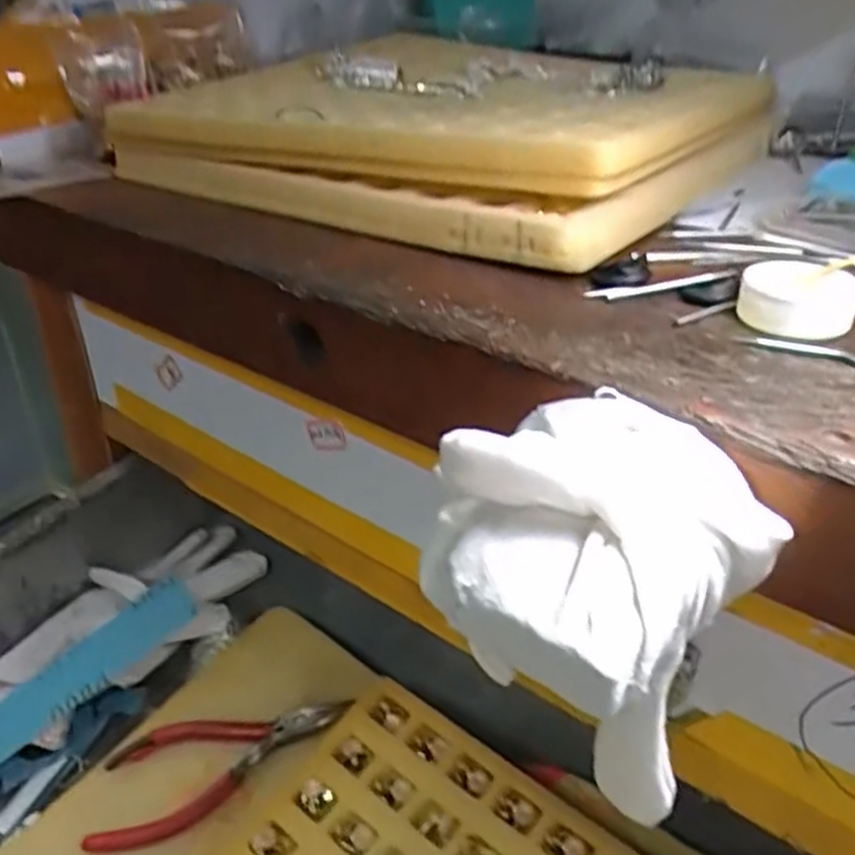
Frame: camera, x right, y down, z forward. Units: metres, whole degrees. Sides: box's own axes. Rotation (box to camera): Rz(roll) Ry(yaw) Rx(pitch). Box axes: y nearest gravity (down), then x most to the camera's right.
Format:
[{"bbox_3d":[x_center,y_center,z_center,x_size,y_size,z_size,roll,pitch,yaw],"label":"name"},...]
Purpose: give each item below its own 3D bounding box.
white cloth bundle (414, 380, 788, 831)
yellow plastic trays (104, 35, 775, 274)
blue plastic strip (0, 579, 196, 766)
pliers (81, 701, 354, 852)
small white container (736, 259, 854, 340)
[{"bbox_3d":[0.036,0.044,0.190,0.064,0.084,0.064,0,31,0],"label":"white cloth bundle"},{"bbox_3d":[0.007,-0.149,0.384,0.246,0.043,0.218,21,37,30],"label":"yellow plastic trays"},{"bbox_3d":[-0.214,0.154,0.405,0.208,0.015,0.031,-36,41,-10],"label":"blue plastic strip"},{"bbox_3d":[-0.102,0.161,0.379,0.128,0.011,0.051,-23,36,-12],"label":"pliers"},{"bbox_3d":[0.110,-0.038,0.230,0.032,0.014,0.029,14,34,22],"label":"small white container"}]

